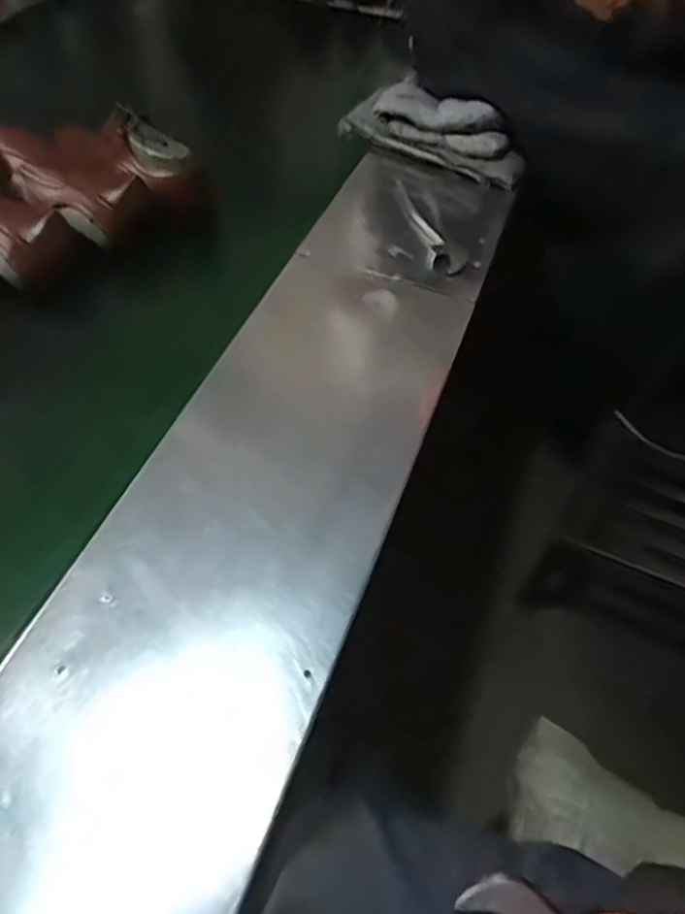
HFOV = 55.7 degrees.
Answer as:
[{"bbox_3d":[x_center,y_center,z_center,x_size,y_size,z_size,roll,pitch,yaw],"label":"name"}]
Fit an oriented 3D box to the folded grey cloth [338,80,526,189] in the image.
[{"bbox_3d":[0.124,-0.451,0.889,0.262,0.077,0.057,23,56,15],"label":"folded grey cloth"}]

